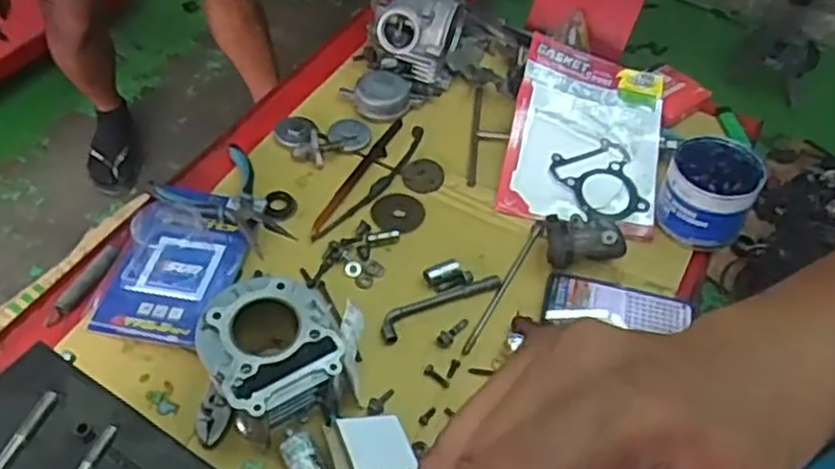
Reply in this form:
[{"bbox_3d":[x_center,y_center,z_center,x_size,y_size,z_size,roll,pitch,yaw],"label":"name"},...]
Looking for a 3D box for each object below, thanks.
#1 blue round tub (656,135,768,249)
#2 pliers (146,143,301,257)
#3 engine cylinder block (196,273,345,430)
[{"bbox_3d":[0.338,-0.052,0.892,0.097,0.081,0.100,3,50,-4],"label":"blue round tub"},{"bbox_3d":[-0.211,-0.029,0.869,0.114,0.034,0.161,-32,61,-28],"label":"pliers"},{"bbox_3d":[-0.133,0.113,0.715,0.121,0.085,0.139,-28,59,-26],"label":"engine cylinder block"}]

